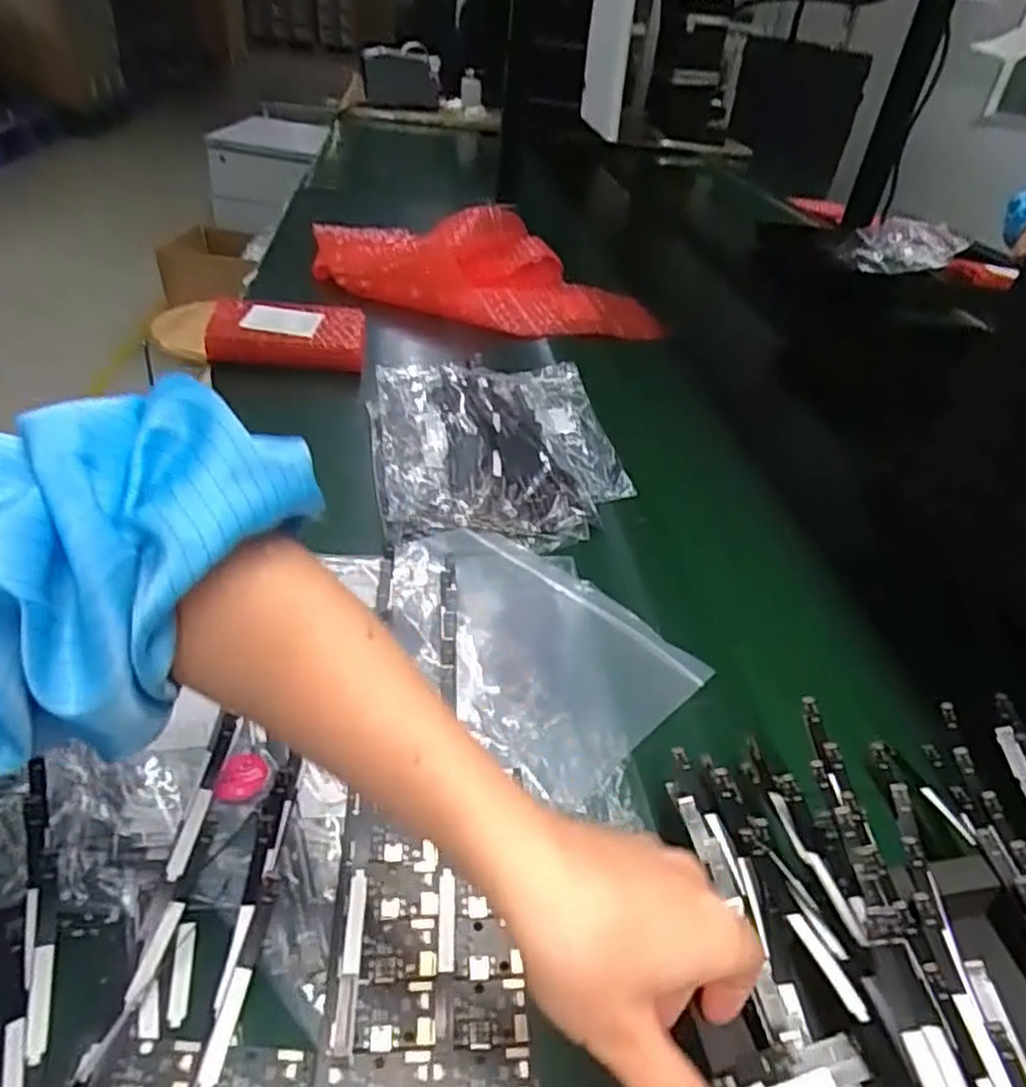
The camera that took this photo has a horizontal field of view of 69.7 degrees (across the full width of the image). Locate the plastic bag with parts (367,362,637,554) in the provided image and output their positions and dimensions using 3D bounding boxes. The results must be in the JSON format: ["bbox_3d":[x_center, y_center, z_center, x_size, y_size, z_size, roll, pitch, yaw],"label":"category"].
[{"bbox_3d":[-0.016,-0.091,0.624,0.202,0.034,0.298,-5,37,-7],"label":"plastic bag with parts"}]

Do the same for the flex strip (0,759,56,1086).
[{"bbox_3d":[-0.179,0.145,0.275,0.011,0.011,0.127,-11,54,-14],"label":"flex strip"}]

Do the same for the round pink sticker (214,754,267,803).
[{"bbox_3d":[-0.123,0.105,0.335,0.020,0.007,0.025,2,37,2],"label":"round pink sticker"}]

